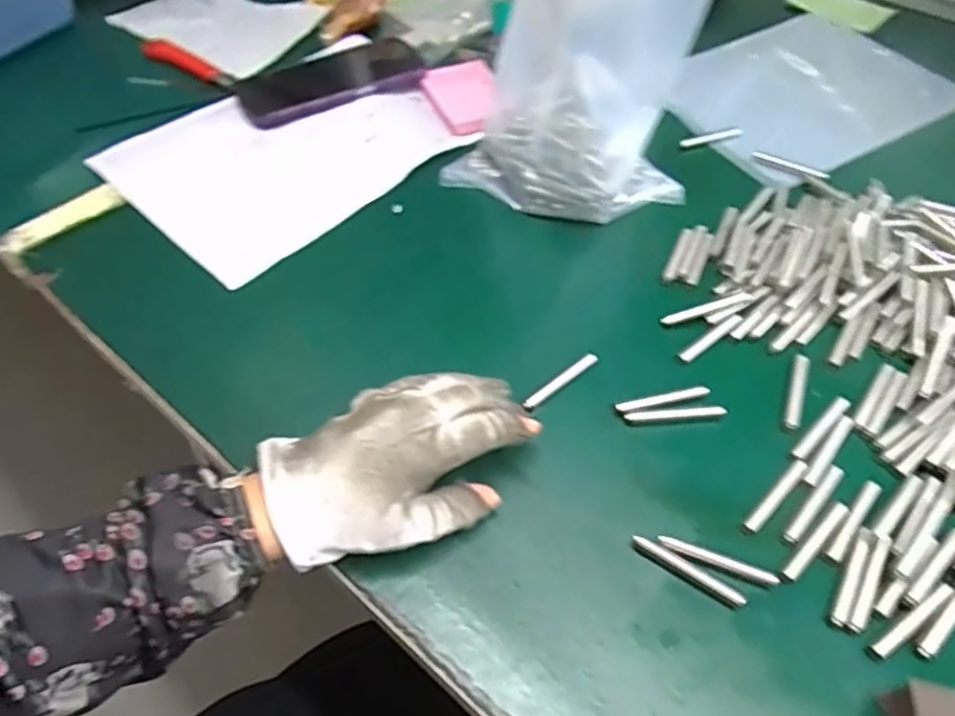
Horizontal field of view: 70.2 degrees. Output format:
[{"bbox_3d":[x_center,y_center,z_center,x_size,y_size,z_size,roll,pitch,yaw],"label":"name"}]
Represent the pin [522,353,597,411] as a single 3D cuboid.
[{"bbox_3d":[0.052,0.014,0.420,0.060,0.005,0.007,-34,59,-24],"label":"pin"}]

